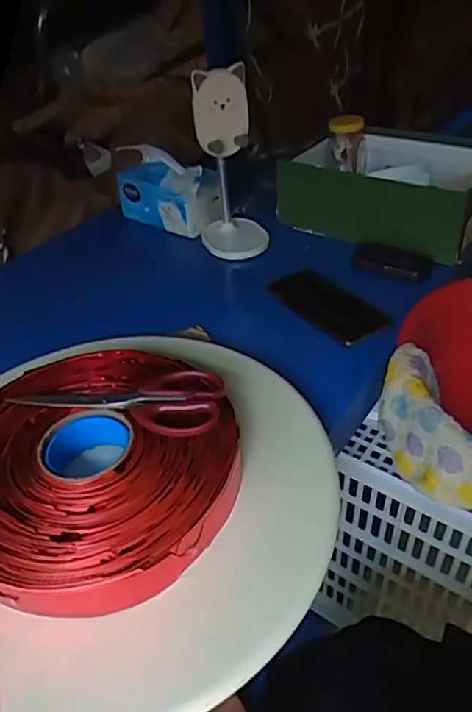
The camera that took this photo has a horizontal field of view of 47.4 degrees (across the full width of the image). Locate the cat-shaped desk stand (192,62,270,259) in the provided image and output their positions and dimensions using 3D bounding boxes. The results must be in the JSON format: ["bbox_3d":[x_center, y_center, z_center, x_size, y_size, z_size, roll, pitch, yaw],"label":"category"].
[{"bbox_3d":[-0.008,-0.279,0.812,0.102,0.263,0.105,-3,40,1],"label":"cat-shaped desk stand"}]

